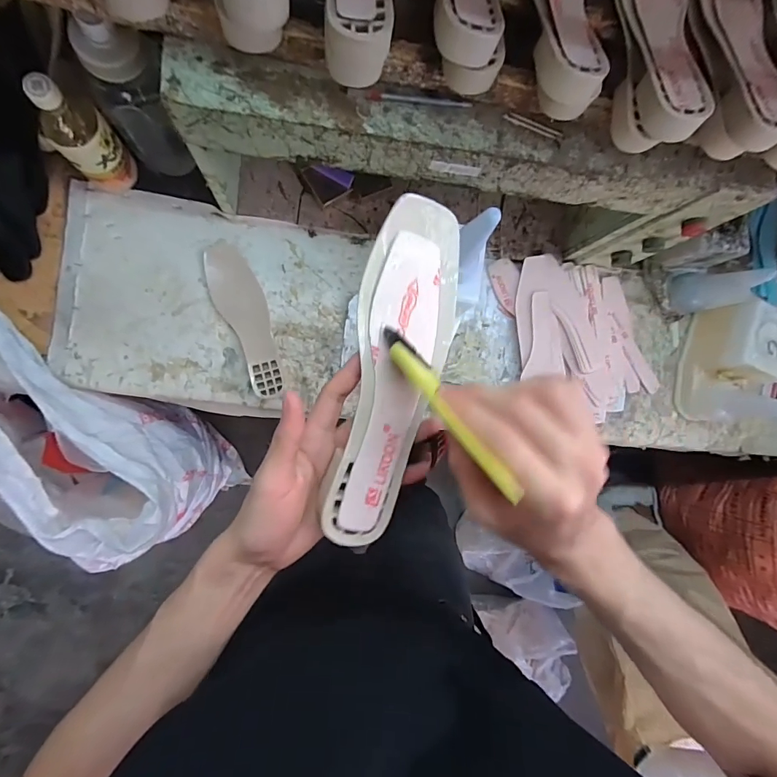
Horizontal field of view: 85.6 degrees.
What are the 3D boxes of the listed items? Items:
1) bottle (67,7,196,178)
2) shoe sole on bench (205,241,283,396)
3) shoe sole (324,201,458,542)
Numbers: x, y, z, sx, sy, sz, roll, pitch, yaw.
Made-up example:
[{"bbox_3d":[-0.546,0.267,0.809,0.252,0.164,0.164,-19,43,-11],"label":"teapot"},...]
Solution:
[{"bbox_3d":[-0.320,-0.351,0.544,0.069,0.264,0.070,17,89,-8],"label":"bottle"},{"bbox_3d":[-0.222,-0.105,0.658,0.071,0.022,0.243,-21,96,-7],"label":"shoe sole on bench"},{"bbox_3d":[0.004,-0.009,0.304,0.068,0.014,0.246,12,91,-9],"label":"shoe sole"}]

